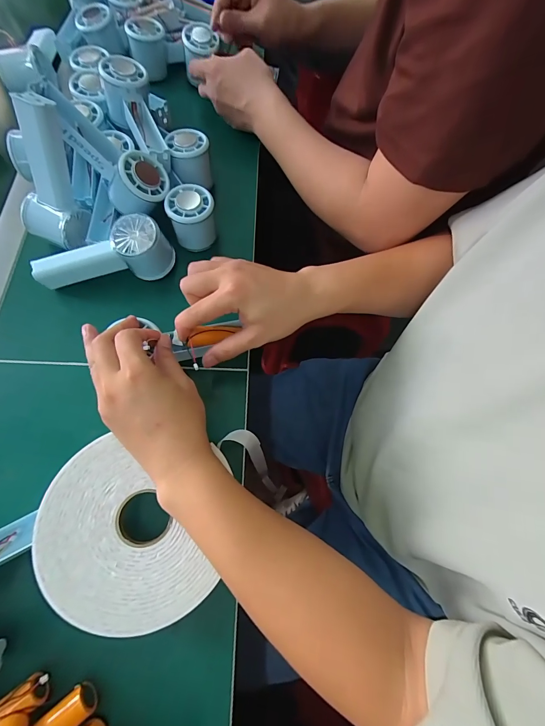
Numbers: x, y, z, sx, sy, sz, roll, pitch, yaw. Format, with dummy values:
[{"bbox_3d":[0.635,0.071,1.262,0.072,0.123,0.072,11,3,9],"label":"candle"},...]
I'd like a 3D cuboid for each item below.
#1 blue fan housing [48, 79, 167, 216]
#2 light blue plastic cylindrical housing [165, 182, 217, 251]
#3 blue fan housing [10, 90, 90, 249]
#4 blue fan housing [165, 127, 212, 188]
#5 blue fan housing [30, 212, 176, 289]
[{"bbox_3d":[-0.188,-0.241,0.374,0.145,0.054,0.067,40,72,-13],"label":"blue fan housing"},{"bbox_3d":[-0.100,-0.181,0.409,0.054,0.064,0.053,1,70,-2],"label":"light blue plastic cylindrical housing"},{"bbox_3d":[-0.249,-0.209,0.358,0.065,0.147,0.050,26,42,7],"label":"blue fan housing"},{"bbox_3d":[-0.111,-0.275,0.431,0.051,0.053,0.057,-18,72,-9],"label":"blue fan housing"},{"bbox_3d":[-0.199,-0.129,0.378,0.149,0.055,0.049,-10,71,-6],"label":"blue fan housing"}]

